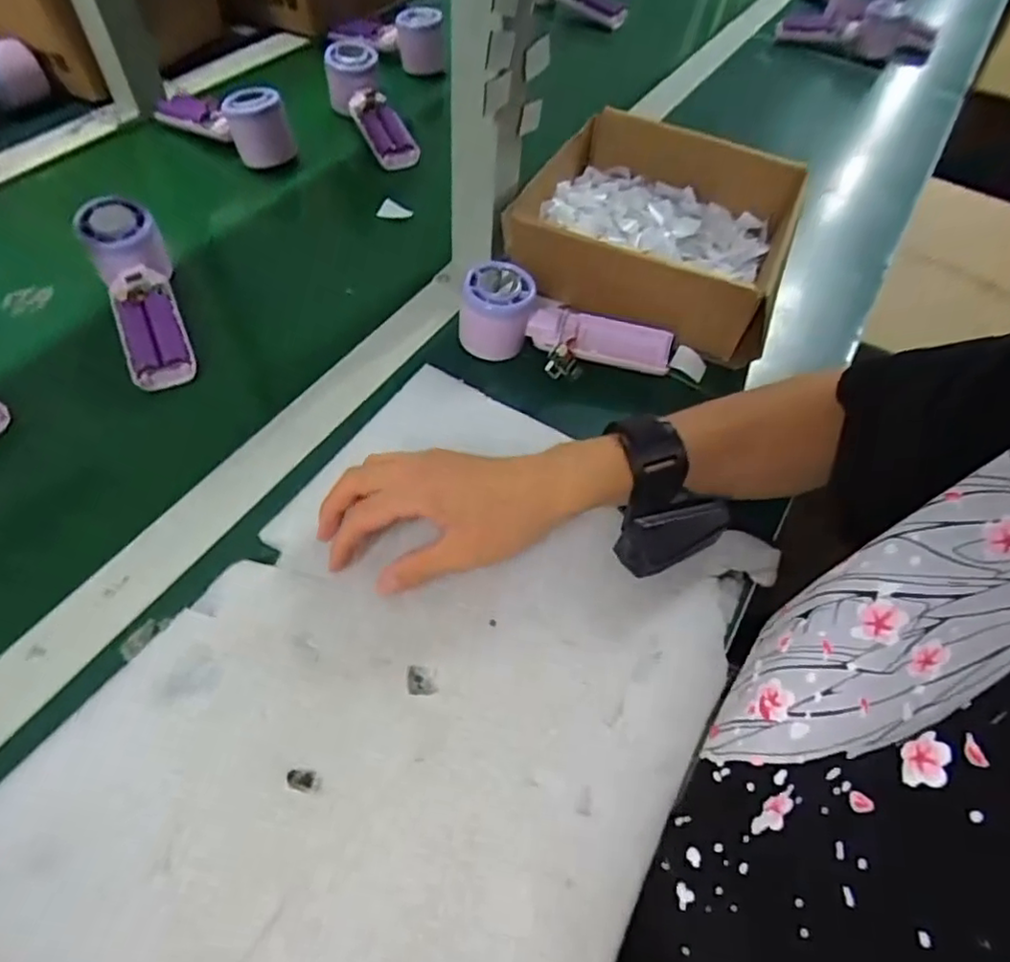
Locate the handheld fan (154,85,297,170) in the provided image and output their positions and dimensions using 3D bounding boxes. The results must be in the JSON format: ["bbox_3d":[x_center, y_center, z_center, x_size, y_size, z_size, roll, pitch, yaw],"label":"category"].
[{"bbox_3d":[-0.285,-0.370,0.627,0.163,0.048,0.052,31,59,15],"label":"handheld fan"}]

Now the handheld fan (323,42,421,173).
[{"bbox_3d":[-0.142,-0.399,0.674,0.046,0.054,0.167,-26,77,-18],"label":"handheld fan"}]

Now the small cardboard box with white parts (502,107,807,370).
[{"bbox_3d":[0.127,-0.216,0.542,0.221,0.069,0.204,18,56,7],"label":"small cardboard box with white parts"}]

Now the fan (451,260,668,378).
[{"bbox_3d":[0.047,-0.117,0.476,0.165,0.048,0.062,16,56,5],"label":"fan"}]

